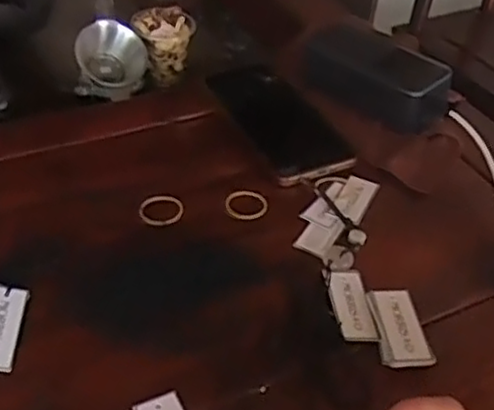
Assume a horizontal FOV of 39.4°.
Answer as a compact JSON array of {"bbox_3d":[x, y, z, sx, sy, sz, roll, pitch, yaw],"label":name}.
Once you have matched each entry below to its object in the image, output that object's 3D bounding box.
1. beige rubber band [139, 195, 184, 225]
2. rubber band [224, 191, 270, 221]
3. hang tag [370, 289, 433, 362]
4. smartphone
[{"bbox_3d":[-0.064,0.004,0.521,0.034,0.005,0.029,-10,44,-17],"label":"beige rubber band"},{"bbox_3d":[0.000,0.000,0.531,0.033,0.004,0.031,14,42,9],"label":"rubber band"},{"bbox_3d":[0.099,0.075,0.438,0.027,0.007,0.054,-1,42,-8],"label":"hang tag"},{"bbox_3d":[0.024,-0.080,0.610,0.071,0.011,0.171,-15,45,-22],"label":"smartphone"}]

